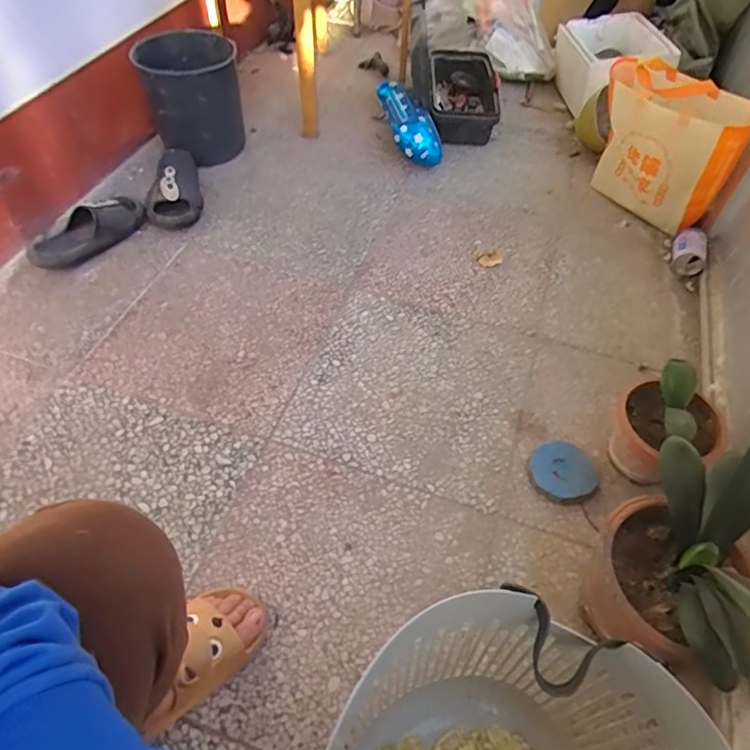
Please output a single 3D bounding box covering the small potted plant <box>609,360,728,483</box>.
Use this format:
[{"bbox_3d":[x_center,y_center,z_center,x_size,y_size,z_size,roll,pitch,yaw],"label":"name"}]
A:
[{"bbox_3d":[0.448,0.092,0.852,0.133,0.168,0.137,-32,60,-23],"label":"small potted plant"}]

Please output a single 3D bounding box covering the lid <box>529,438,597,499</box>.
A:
[{"bbox_3d":[0.307,0.153,0.883,0.102,0.029,0.102,2,53,-3],"label":"lid"}]

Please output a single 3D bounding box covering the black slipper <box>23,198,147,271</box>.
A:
[{"bbox_3d":[-0.636,-0.323,1.199,0.255,0.086,0.112,-28,58,-21],"label":"black slipper"}]

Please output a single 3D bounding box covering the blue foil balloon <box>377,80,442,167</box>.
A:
[{"bbox_3d":[0.094,-0.729,1.567,0.128,0.107,0.345,-7,53,-7],"label":"blue foil balloon"}]

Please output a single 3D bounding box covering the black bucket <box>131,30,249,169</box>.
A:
[{"bbox_3d":[-0.470,-0.715,1.428,0.243,0.255,0.246,-10,54,-9],"label":"black bucket"}]

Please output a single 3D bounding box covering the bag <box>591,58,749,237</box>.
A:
[{"bbox_3d":[0.628,-0.506,1.226,0.096,0.305,0.327,-27,58,-20],"label":"bag"}]

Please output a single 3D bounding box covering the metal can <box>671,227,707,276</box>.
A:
[{"bbox_3d":[0.693,-0.271,1.189,0.072,0.062,0.088,22,55,15],"label":"metal can"}]

